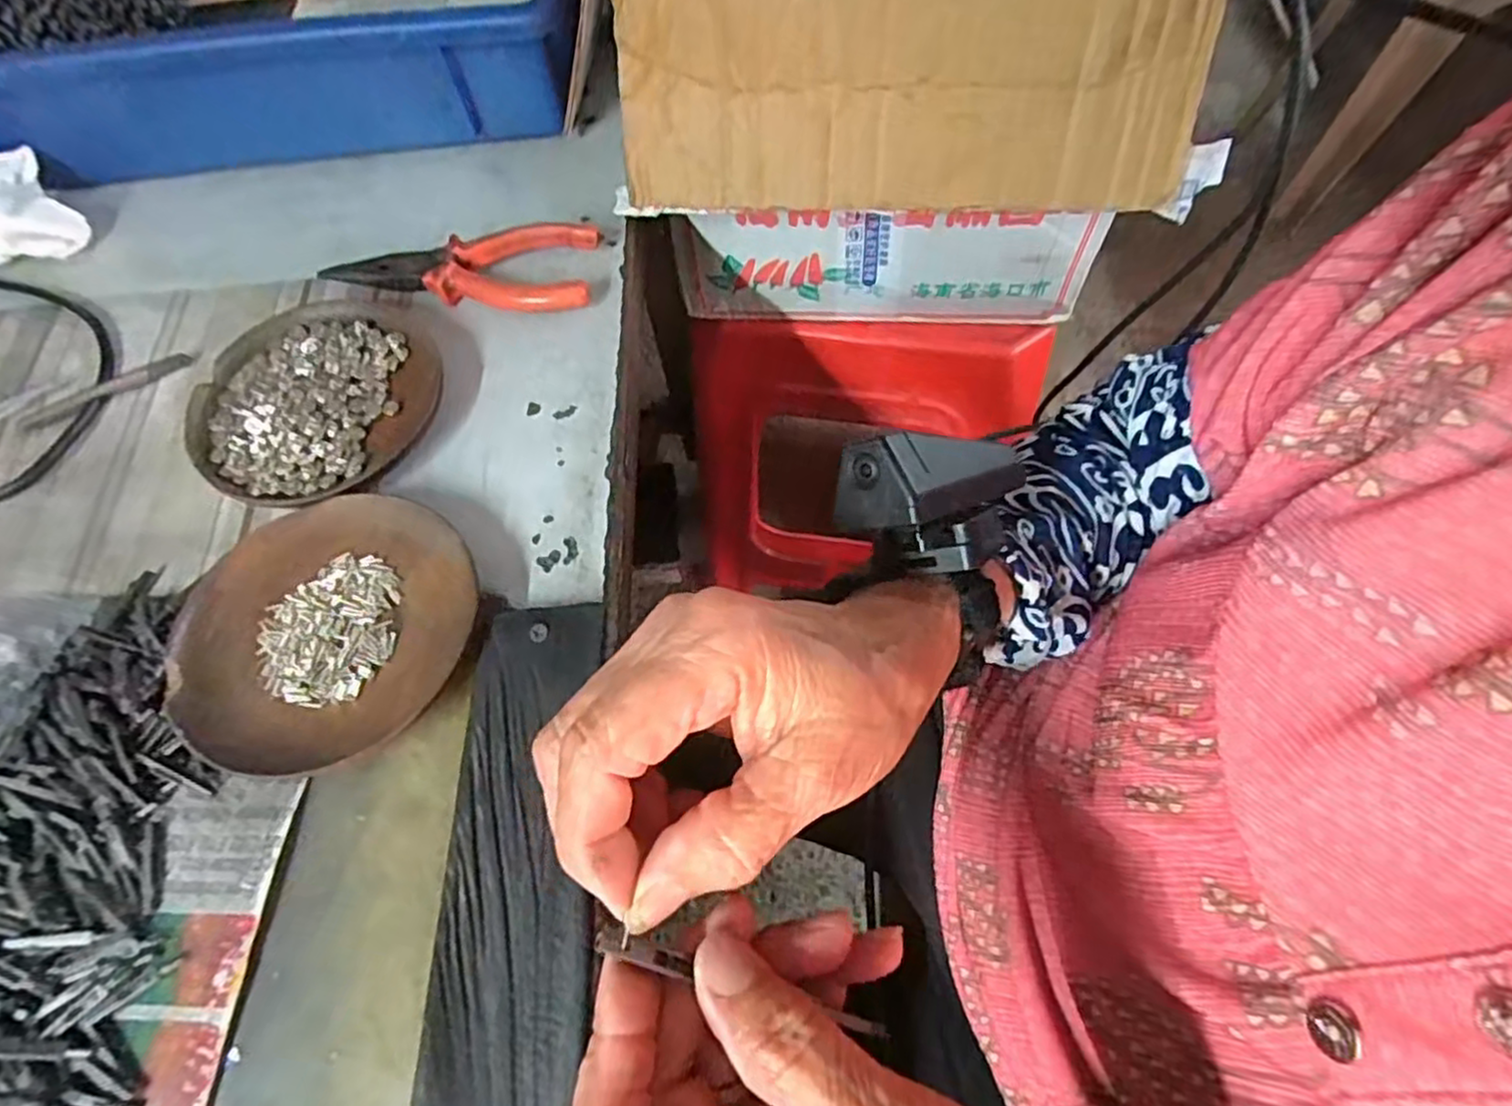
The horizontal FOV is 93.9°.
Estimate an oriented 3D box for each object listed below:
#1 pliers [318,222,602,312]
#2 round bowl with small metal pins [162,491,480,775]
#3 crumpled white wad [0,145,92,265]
[{"bbox_3d":[-0.152,-0.152,0.372,0.139,0.016,0.051,6,65,6],"label":"pliers"},{"bbox_3d":[-0.169,0.030,0.282,0.113,0.017,0.110,-1,64,2],"label":"round bowl with small metal pins"},{"bbox_3d":[-0.413,-0.186,0.386,0.060,0.042,0.073,-37,68,-14],"label":"crumpled white wad"}]

